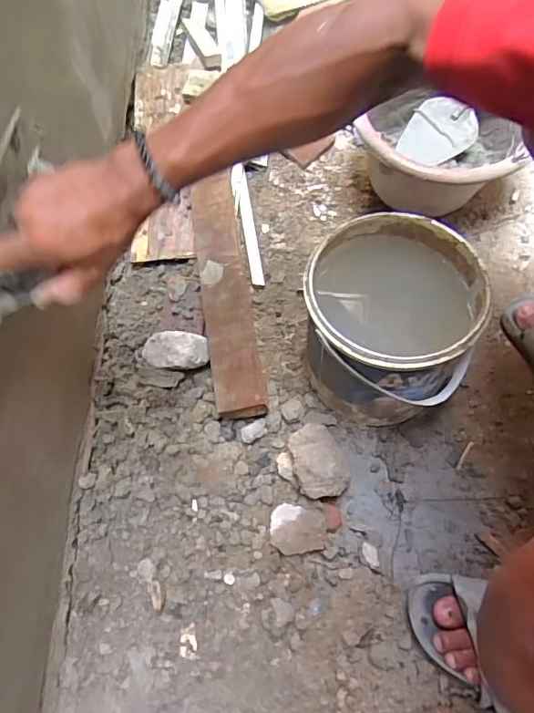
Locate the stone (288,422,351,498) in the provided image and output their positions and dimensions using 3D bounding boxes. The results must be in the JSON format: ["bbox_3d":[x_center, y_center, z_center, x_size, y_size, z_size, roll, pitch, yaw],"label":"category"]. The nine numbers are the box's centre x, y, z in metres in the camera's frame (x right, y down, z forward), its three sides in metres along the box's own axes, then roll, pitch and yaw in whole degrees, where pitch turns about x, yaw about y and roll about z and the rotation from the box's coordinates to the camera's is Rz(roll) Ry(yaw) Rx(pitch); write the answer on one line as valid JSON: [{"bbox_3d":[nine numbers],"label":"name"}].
[{"bbox_3d":[0.061,0.123,0.613,0.064,0.054,0.087,-12,67,-5],"label":"stone"}]

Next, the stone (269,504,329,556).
[{"bbox_3d":[0.036,0.199,0.594,0.062,0.023,0.052,1,66,0],"label":"stone"}]

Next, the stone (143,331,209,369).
[{"bbox_3d":[-0.117,-0.006,0.660,0.081,0.052,0.043,-1,66,-1],"label":"stone"}]

